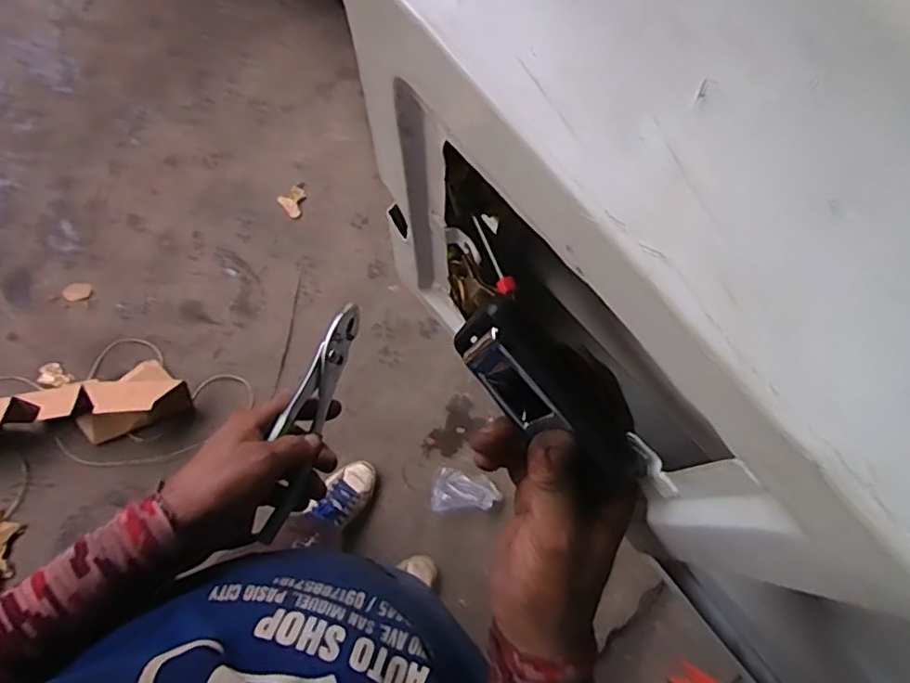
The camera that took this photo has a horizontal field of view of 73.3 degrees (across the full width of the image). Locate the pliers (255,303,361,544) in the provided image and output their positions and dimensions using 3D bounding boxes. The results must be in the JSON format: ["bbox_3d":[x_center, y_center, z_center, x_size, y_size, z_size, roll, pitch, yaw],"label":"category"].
[{"bbox_3d":[-0.118,0.059,0.489,0.023,0.032,0.198,16,72,3],"label":"pliers"}]

